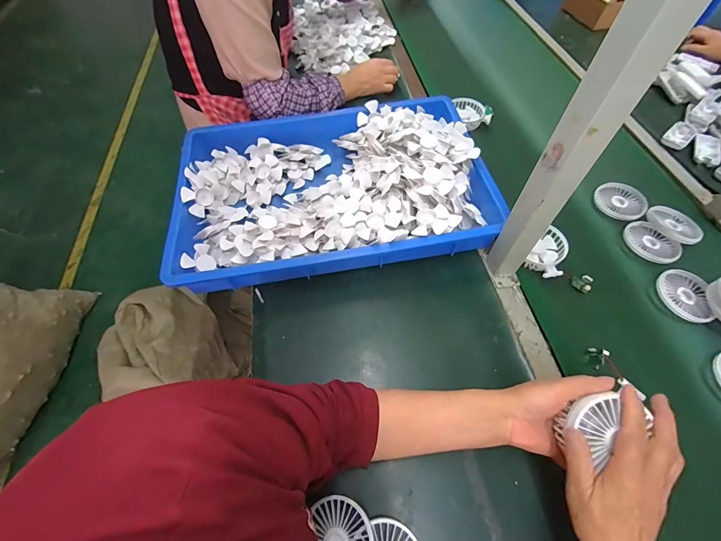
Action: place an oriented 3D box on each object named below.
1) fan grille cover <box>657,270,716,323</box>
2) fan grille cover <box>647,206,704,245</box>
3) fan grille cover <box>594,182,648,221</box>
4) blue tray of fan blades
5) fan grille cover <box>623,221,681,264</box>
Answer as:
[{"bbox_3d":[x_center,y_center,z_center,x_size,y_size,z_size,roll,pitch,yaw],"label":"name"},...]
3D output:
[{"bbox_3d":[0.508,0.039,0.509,0.069,0.021,0.084,8,59,5],"label":"fan grille cover"},{"bbox_3d":[0.561,-0.086,0.578,0.076,0.013,0.078,20,61,11],"label":"fan grille cover"},{"bbox_3d":[0.494,-0.132,0.609,0.082,0.010,0.084,14,60,9],"label":"fan grille cover"},{"bbox_3d":[-0.056,-0.167,0.611,0.548,0.098,0.373,-8,59,-3],"label":"blue tray of fan blades"},{"bbox_3d":[0.510,-0.049,0.565,0.087,0.007,0.087,-32,64,-17],"label":"fan grille cover"}]

